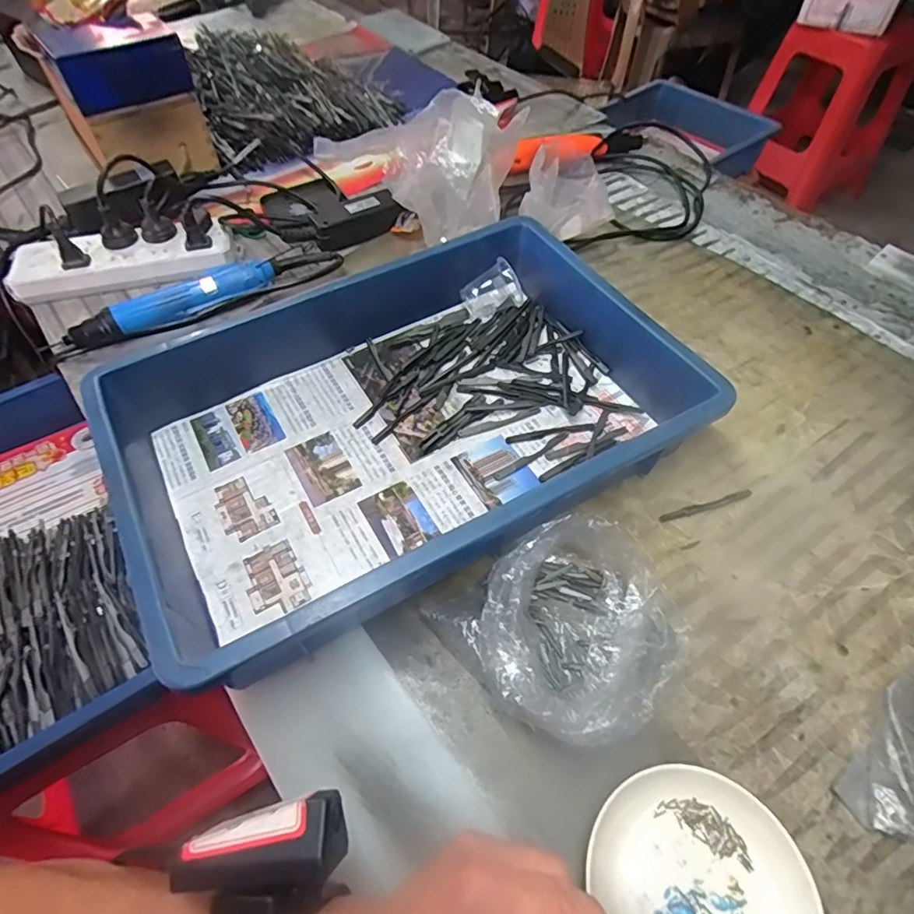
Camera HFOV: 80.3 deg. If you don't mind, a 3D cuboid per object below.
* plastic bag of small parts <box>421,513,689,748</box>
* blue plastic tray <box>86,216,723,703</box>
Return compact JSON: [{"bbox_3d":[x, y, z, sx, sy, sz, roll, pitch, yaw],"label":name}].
[{"bbox_3d":[0.079,0.111,0.358,0.144,0.063,0.130,-31,61,-19],"label":"plastic bag of small parts"},{"bbox_3d":[-0.040,-0.041,0.448,0.432,0.087,0.293,-26,60,-17],"label":"blue plastic tray"}]

